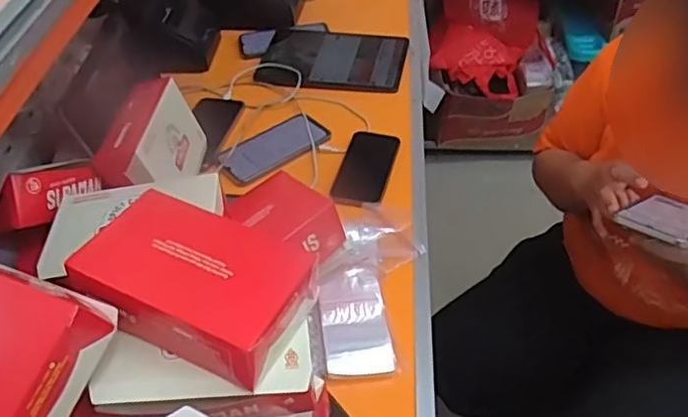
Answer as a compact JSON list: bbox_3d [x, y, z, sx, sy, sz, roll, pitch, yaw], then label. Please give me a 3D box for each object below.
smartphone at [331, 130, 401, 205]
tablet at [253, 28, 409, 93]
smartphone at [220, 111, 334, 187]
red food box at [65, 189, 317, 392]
[{"bbox_3d":[0.033,-0.062,0.891,0.072,0.013,0.153,9,46,13],"label":"smartphone"},{"bbox_3d":[-0.019,-0.265,1.087,0.248,0.013,0.182,6,45,10],"label":"tablet"},{"bbox_3d":[-0.104,-0.093,0.923,0.167,0.004,0.082,-33,52,-26],"label":"smartphone"},{"bbox_3d":[-0.123,0.062,0.520,0.180,0.060,0.117,16,48,19],"label":"red food box"}]

